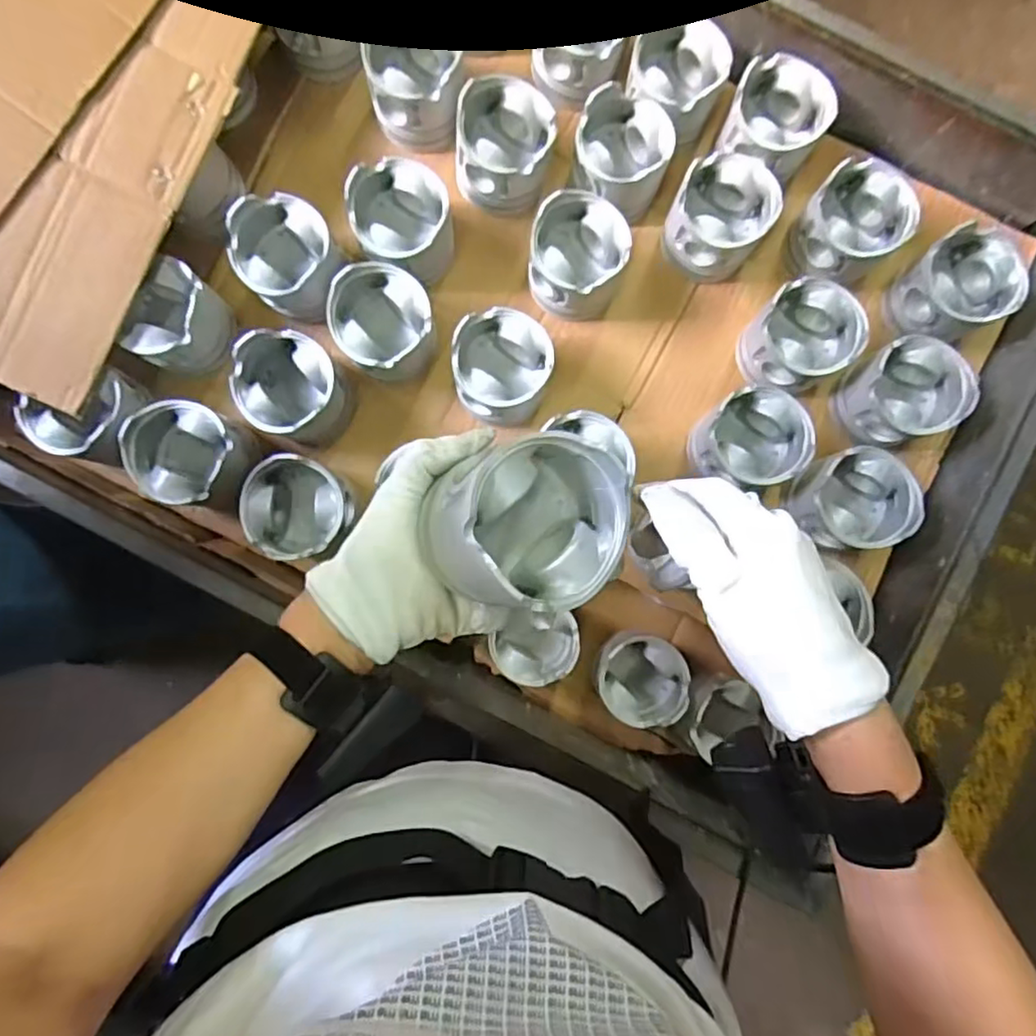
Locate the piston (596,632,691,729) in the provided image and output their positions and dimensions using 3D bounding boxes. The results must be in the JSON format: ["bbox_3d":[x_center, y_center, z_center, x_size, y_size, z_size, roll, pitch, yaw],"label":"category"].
[{"bbox_3d":[0.131,0.169,0.693,0.091,0.059,0.097,0,88,-2],"label":"piston"}]

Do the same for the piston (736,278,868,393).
[{"bbox_3d":[0.272,-0.174,0.633,0.093,0.077,0.090,0,88,-2],"label":"piston"}]

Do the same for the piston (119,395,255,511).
[{"bbox_3d":[-0.301,-0.058,0.605,0.098,0.070,0.092,5,87,-2],"label":"piston"}]

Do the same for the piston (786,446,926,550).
[{"bbox_3d":[0.314,-0.017,0.617,0.092,0.074,0.089,0,88,-2],"label":"piston"}]

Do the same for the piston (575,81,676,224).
[{"bbox_3d":[0.103,-0.357,0.644,0.092,0.080,0.092,0,88,-2],"label":"piston"}]

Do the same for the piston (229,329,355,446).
[{"bbox_3d":[-0.212,-0.121,0.616,0.094,0.076,0.089,0,88,-2],"label":"piston"}]

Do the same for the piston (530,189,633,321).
[{"bbox_3d":[0.058,-0.255,0.634,0.089,0.084,0.094,0,88,-2],"label":"piston"}]

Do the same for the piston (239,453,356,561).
[{"bbox_3d":[-0.203,-0.008,0.612,0.092,0.066,0.093,0,88,-2],"label":"piston"}]

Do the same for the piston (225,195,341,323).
[{"bbox_3d":[-0.219,-0.247,0.617,0.088,0.070,0.088,0,88,-2],"label":"piston"}]

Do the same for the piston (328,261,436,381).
[{"bbox_3d":[-0.126,-0.182,0.630,0.091,0.092,0.100,0,88,-2],"label":"piston"}]

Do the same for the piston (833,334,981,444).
[{"bbox_3d":[0.366,-0.118,0.621,0.090,0.070,0.091,0,88,-2],"label":"piston"}]

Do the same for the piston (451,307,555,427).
[{"bbox_3d":[-0.016,-0.142,0.625,0.090,0.070,0.098,0,88,-2],"label":"piston"}]

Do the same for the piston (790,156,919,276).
[{"bbox_3d":[0.322,-0.287,0.638,0.092,0.073,0.090,0,88,-2],"label":"piston"}]

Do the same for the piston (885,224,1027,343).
[{"bbox_3d":[0.421,-0.224,0.631,0.090,0.072,0.093,0,88,-2],"label":"piston"}]

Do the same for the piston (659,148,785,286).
[{"bbox_3d":[0.196,-0.297,0.646,0.091,0.084,0.097,0,88,-2],"label":"piston"}]

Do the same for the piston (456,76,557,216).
[{"bbox_3d":[-0.013,-0.363,0.638,0.086,0.079,0.093,0,88,-2],"label":"piston"}]

